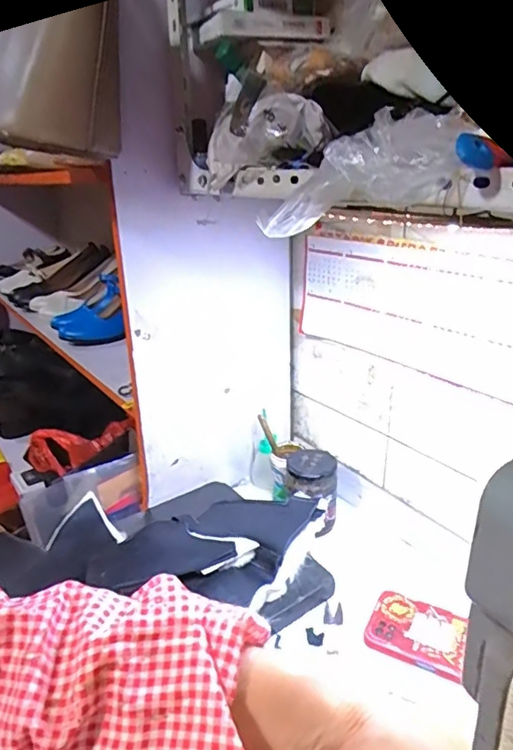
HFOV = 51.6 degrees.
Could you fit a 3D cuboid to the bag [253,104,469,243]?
[{"bbox_3d":[0.062,-0.123,0.335,0.127,0.059,0.051,-20,17,16],"label":"bag"}]

